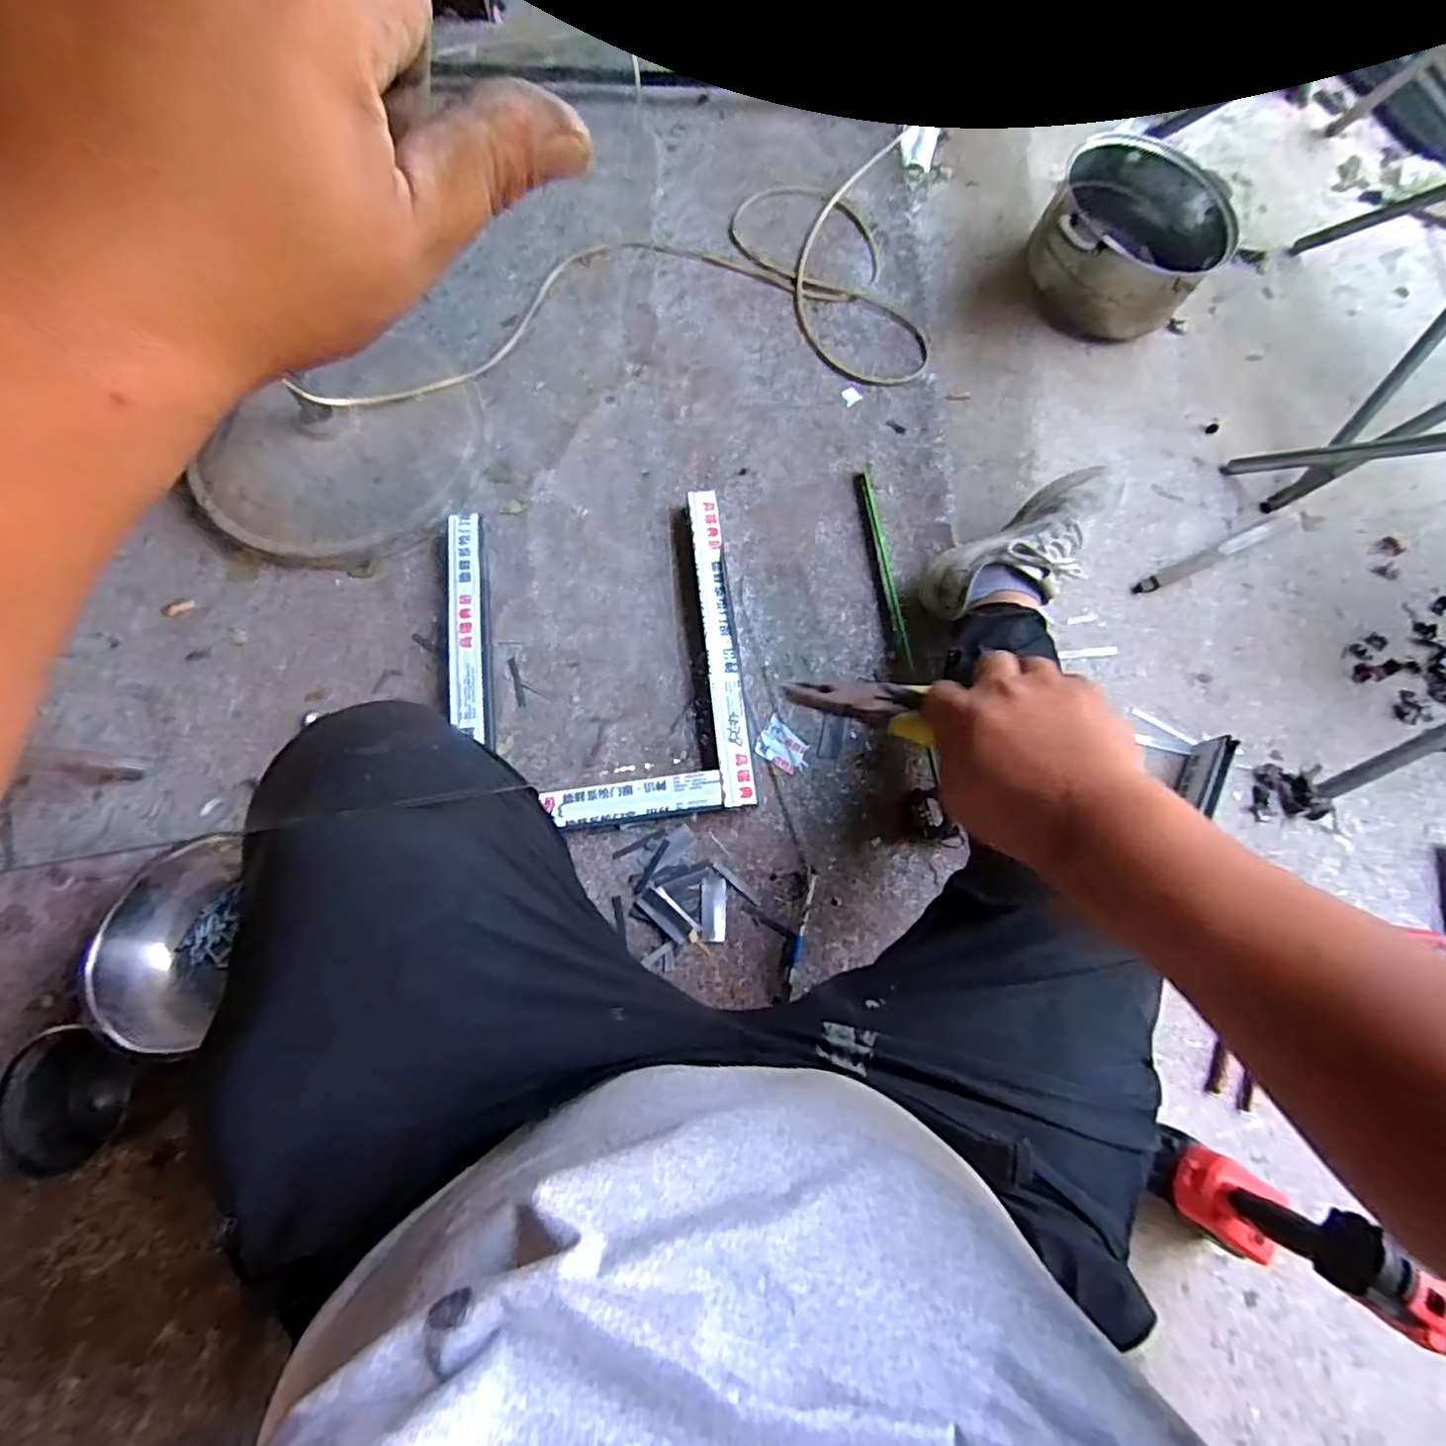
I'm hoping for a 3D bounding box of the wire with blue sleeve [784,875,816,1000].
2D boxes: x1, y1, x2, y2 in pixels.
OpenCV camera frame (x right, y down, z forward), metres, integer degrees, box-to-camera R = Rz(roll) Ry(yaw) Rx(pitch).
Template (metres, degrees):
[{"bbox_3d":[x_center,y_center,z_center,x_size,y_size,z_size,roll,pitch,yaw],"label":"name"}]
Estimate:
[{"bbox_3d":[0.097,0.271,0.835,0.016,0.016,0.154,18,73,3],"label":"wire with blue sleeve"}]

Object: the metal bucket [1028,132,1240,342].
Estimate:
[{"bbox_3d":[0.648,-0.763,1.077,0.267,0.182,0.267,1,74,-4],"label":"metal bucket"}]

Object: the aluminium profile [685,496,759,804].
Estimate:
[{"bbox_3d":[-0.006,-0.117,0.937,0.045,0.035,0.476,-6,73,-4],"label":"aluminium profile"}]

